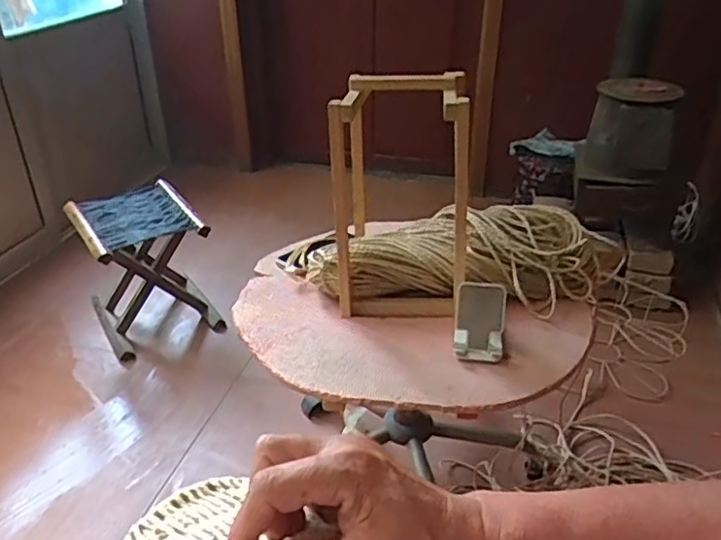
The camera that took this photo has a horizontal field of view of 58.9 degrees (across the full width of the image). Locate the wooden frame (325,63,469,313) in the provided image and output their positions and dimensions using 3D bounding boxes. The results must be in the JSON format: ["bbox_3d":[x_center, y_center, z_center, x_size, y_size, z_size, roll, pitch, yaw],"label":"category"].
[{"bbox_3d":[0.065,-0.121,0.988,0.200,0.344,0.200,2,31,5],"label":"wooden frame"}]

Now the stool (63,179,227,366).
[{"bbox_3d":[-0.531,0.001,1.590,0.267,0.304,0.303,-20,36,-29],"label":"stool"}]

